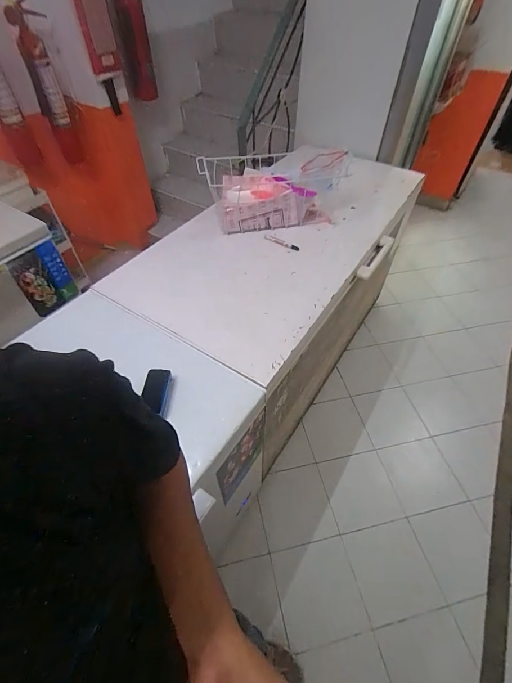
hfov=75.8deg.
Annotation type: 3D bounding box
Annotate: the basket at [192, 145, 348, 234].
[{"bbox_3d":[0.075,-0.597,1.282,0.557,0.220,0.275,-5,51,-4],"label":"basket"}]

